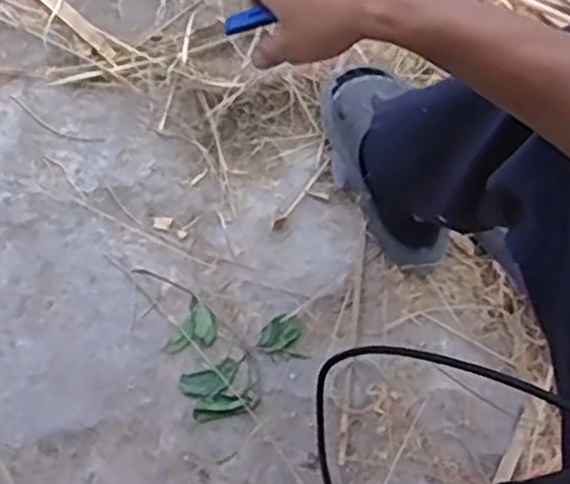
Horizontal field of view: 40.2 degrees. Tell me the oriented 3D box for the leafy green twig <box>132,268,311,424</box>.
[{"bbox_3d":[-0.075,0.105,0.978,0.155,0.020,0.207,-24,73,-10],"label":"leafy green twig"}]

